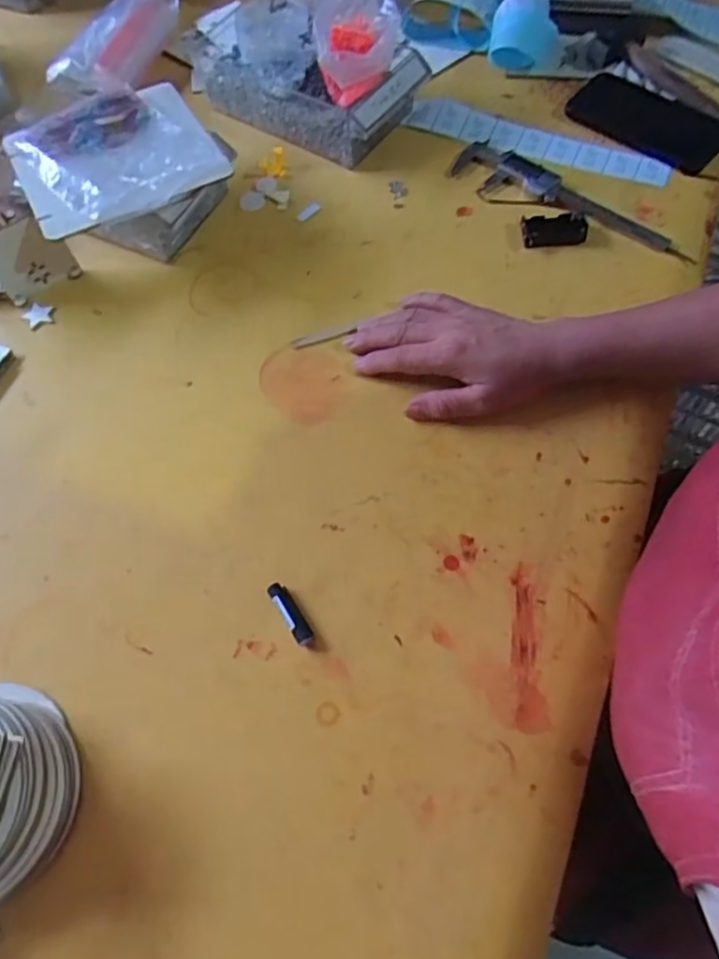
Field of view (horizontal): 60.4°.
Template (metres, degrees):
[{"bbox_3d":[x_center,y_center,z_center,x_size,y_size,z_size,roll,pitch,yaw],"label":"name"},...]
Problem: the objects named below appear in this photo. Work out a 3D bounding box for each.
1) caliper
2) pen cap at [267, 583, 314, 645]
[{"bbox_3d":[0.197,-0.272,0.614,0.067,0.009,0.257,-41,68,-15],"label":"caliper"},{"bbox_3d":[-0.050,0.097,0.451,0.013,0.009,0.052,-32,66,-12],"label":"pen cap"}]

